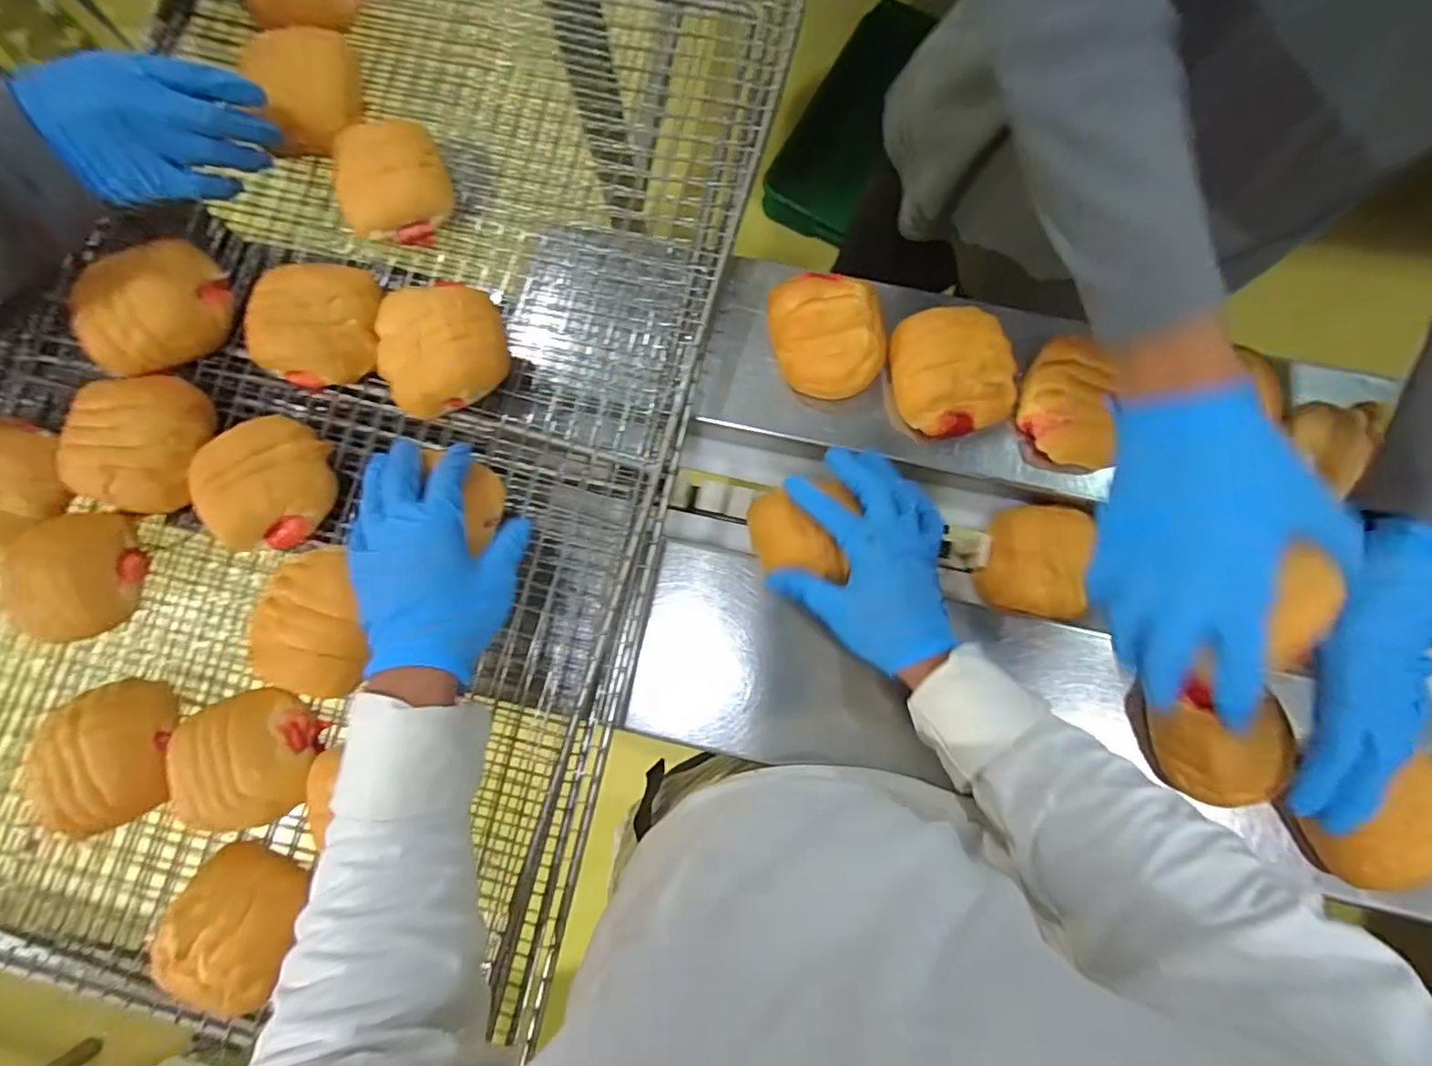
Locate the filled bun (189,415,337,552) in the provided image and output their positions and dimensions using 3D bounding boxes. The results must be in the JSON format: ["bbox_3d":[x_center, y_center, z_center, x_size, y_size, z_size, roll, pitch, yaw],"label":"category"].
[{"bbox_3d":[-0.331,-0.033,0.452,0.088,0.052,0.081,0,85,2],"label":"filled bun"}]

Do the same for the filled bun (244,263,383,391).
[{"bbox_3d":[-0.310,-0.159,0.463,0.093,0.058,0.093,-4,85,2],"label":"filled bun"}]

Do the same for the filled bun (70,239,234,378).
[{"bbox_3d":[-0.427,-0.167,0.461,0.062,0.060,0.106,43,88,5],"label":"filled bun"}]

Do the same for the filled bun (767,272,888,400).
[{"bbox_3d":[0.089,-0.165,0.488,0.082,0.039,0.106,-18,85,1],"label":"filled bun"}]

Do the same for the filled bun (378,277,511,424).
[{"bbox_3d":[-0.210,-0.139,0.461,0.097,0.057,0.099,-7,85,2],"label":"filled bun"}]

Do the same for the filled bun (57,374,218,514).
[{"bbox_3d":[-0.440,-0.068,0.458,0.092,0.050,0.107,5,86,3],"label":"filled bun"}]

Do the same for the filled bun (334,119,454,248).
[{"bbox_3d":[-0.252,-0.275,0.484,0.083,0.062,0.072,-11,85,2],"label":"filled bun"}]

